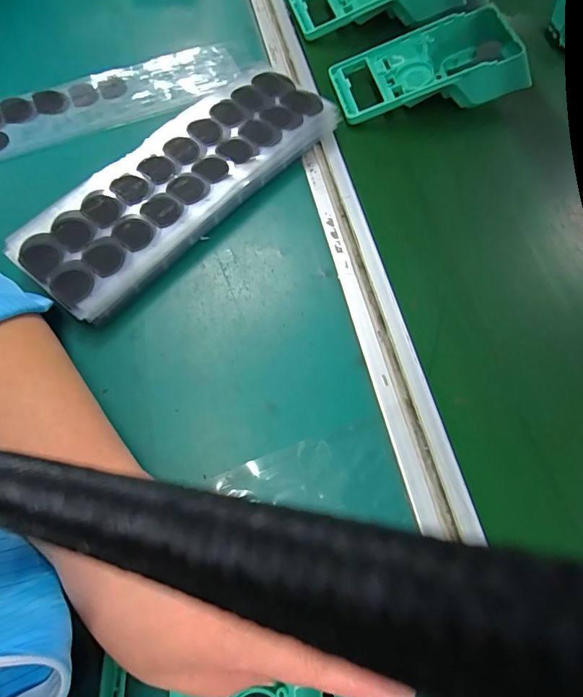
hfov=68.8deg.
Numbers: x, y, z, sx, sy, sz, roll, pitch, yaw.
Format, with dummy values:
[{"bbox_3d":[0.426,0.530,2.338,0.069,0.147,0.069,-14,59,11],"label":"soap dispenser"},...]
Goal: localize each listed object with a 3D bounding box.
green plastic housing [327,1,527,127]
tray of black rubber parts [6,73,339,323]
[{"bbox_3d":[0.137,-0.277,0.414,0.183,0.044,0.085,-9,66,-4],"label":"green plastic housing"},{"bbox_3d":[-0.085,-0.140,0.355,0.093,0.031,0.281,37,70,15],"label":"tray of black rubber parts"}]

